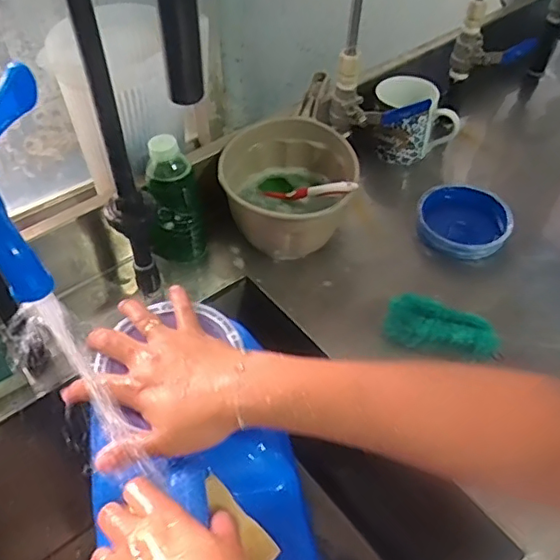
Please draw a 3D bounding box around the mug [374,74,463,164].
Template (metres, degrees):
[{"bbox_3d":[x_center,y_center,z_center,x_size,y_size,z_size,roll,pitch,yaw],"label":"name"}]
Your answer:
[{"bbox_3d":[0.200,-0.235,0.837,0.111,0.108,0.076,6,49,5],"label":"mug"}]

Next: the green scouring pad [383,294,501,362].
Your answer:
[{"bbox_3d":[0.183,0.059,0.639,0.120,0.046,0.059,21,52,17],"label":"green scouring pad"}]

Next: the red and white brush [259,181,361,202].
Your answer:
[{"bbox_3d":[0.034,-0.110,0.705,0.152,0.017,0.012,2,39,48],"label":"red and white brush"}]

